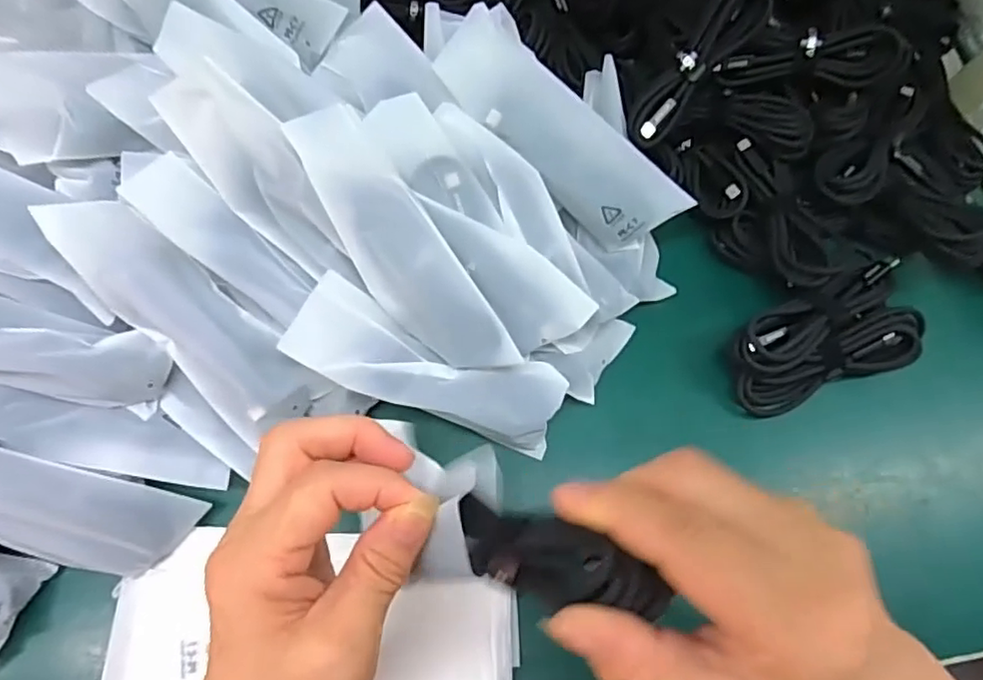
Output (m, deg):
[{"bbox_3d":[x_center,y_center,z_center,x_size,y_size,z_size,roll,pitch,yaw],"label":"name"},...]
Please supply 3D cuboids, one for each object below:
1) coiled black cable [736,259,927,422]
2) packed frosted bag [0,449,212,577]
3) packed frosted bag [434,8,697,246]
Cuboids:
[{"bbox_3d":[0.194,0.000,0.370,0.115,0.045,0.063,-19,73,-8],"label":"coiled black cable"},{"bbox_3d":[-0.218,0.075,0.290,0.149,0.031,0.044,34,67,-37],"label":"packed frosted bag"},{"bbox_3d":[0.038,-0.113,0.349,0.152,0.016,0.050,40,112,-12],"label":"packed frosted bag"}]

